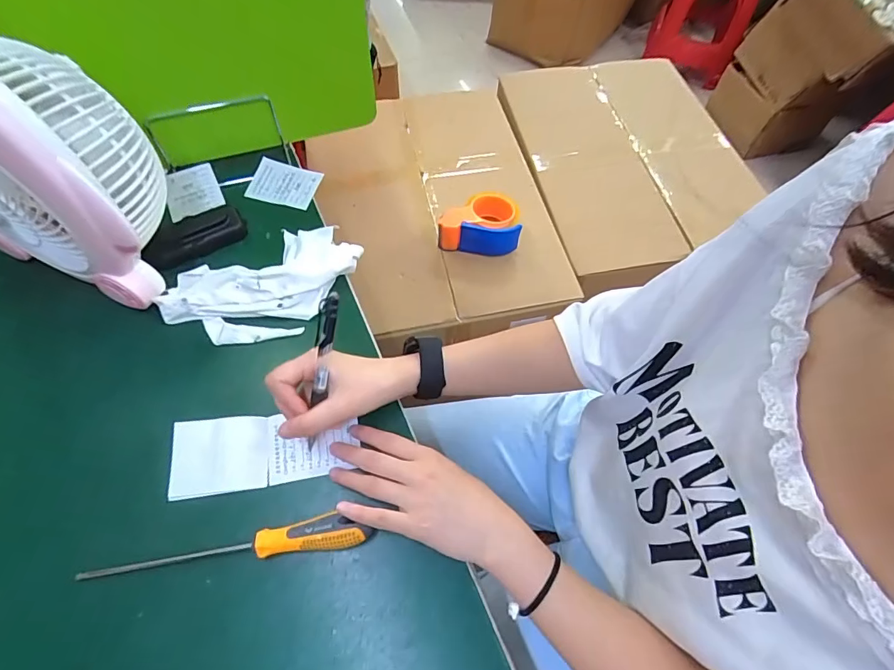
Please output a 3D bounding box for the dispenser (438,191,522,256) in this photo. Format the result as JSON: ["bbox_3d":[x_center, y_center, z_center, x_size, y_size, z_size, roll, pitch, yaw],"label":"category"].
[{"bbox_3d":[0.059,-0.198,0.797,0.139,0.070,0.103,8,61,2],"label":"dispenser"}]

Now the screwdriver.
[{"bbox_3d":[-0.181,0.177,0.369,0.230,0.029,0.027,-6,62,-7],"label":"screwdriver"}]

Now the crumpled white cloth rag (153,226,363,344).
[{"bbox_3d":[-0.202,-0.061,0.495,0.211,0.033,0.125,-25,66,-16],"label":"crumpled white cloth rag"}]

